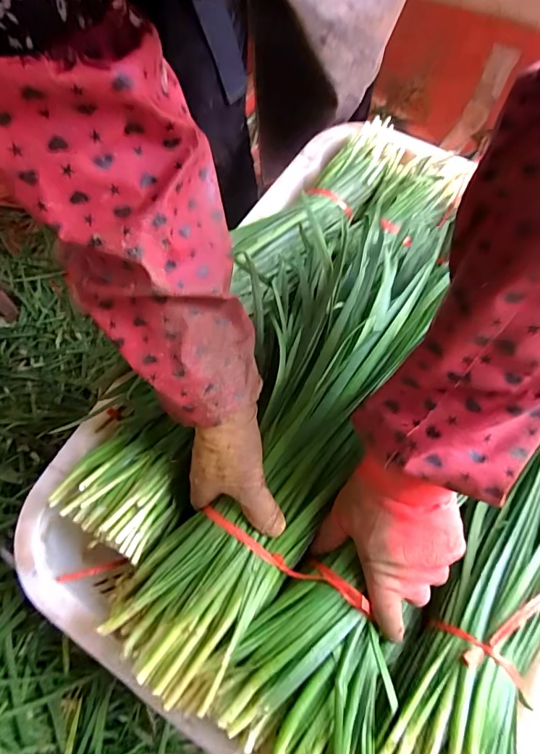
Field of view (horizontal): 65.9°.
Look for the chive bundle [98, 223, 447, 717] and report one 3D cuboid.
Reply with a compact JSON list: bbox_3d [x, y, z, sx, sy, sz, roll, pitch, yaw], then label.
[{"bbox_3d":[0.005,0.050,0.376,0.163,0.049,0.418,24,76,10],"label":"chive bundle"}]

